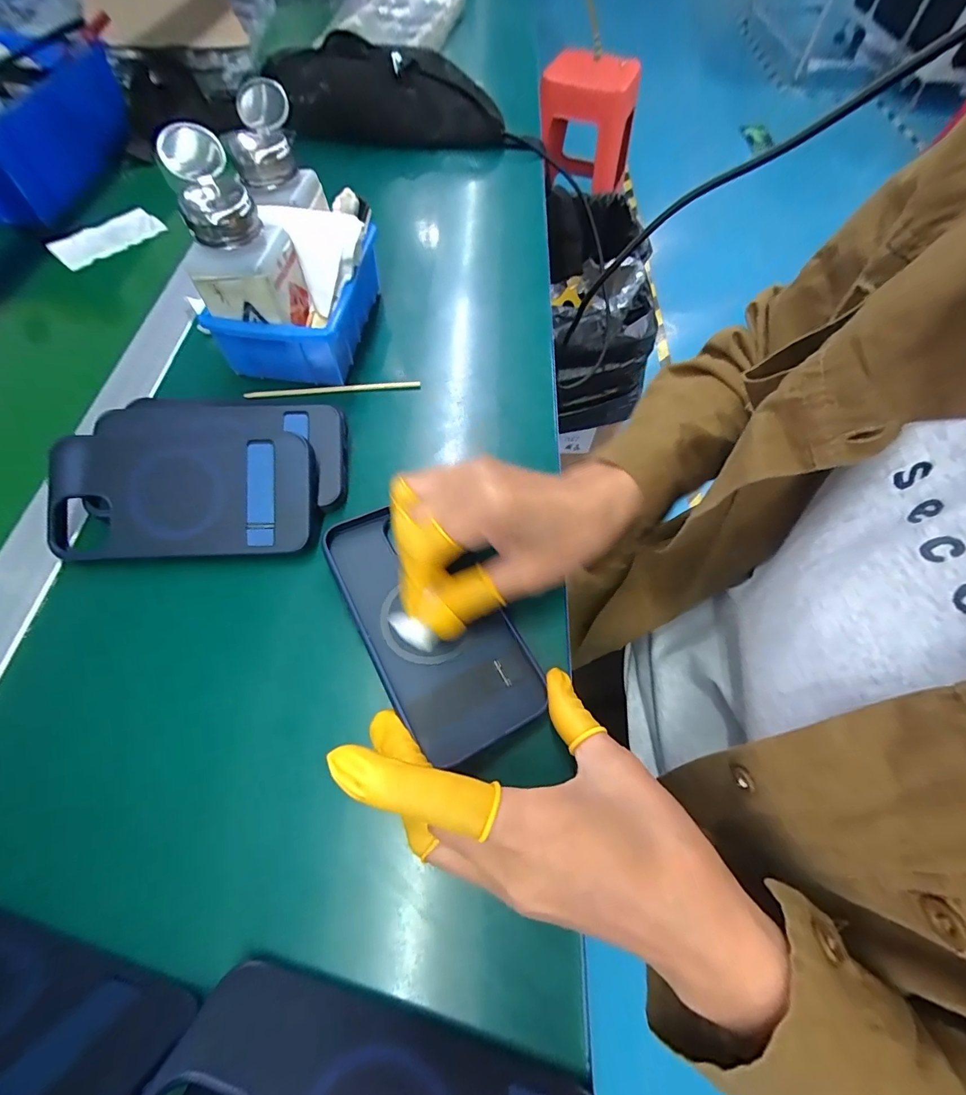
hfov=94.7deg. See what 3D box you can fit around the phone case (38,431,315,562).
[{"bbox_3d":[-0.177,-0.033,0.265,0.147,0.010,0.075,-2,86,-5],"label":"phone case"}]

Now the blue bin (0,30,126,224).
[{"bbox_3d":[-0.478,-0.424,0.447,0.161,0.065,0.223,4,62,0],"label":"blue bin"}]

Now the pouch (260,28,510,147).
[{"bbox_3d":[-0.115,-0.541,0.531,0.269,0.068,0.109,-7,62,-6],"label":"pouch"}]

